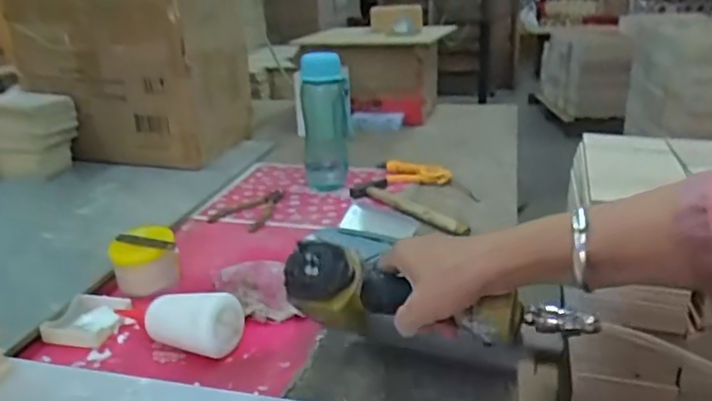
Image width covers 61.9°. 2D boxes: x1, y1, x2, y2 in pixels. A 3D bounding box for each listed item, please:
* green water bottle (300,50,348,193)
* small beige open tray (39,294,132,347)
[{"bbox_3d":[-0.056,-0.143,1.059,0.077,0.239,0.086,-3,21,-5],"label":"green water bottle"},{"bbox_3d":[-0.310,0.138,0.688,0.076,0.019,0.076,2,21,6],"label":"small beige open tray"}]

